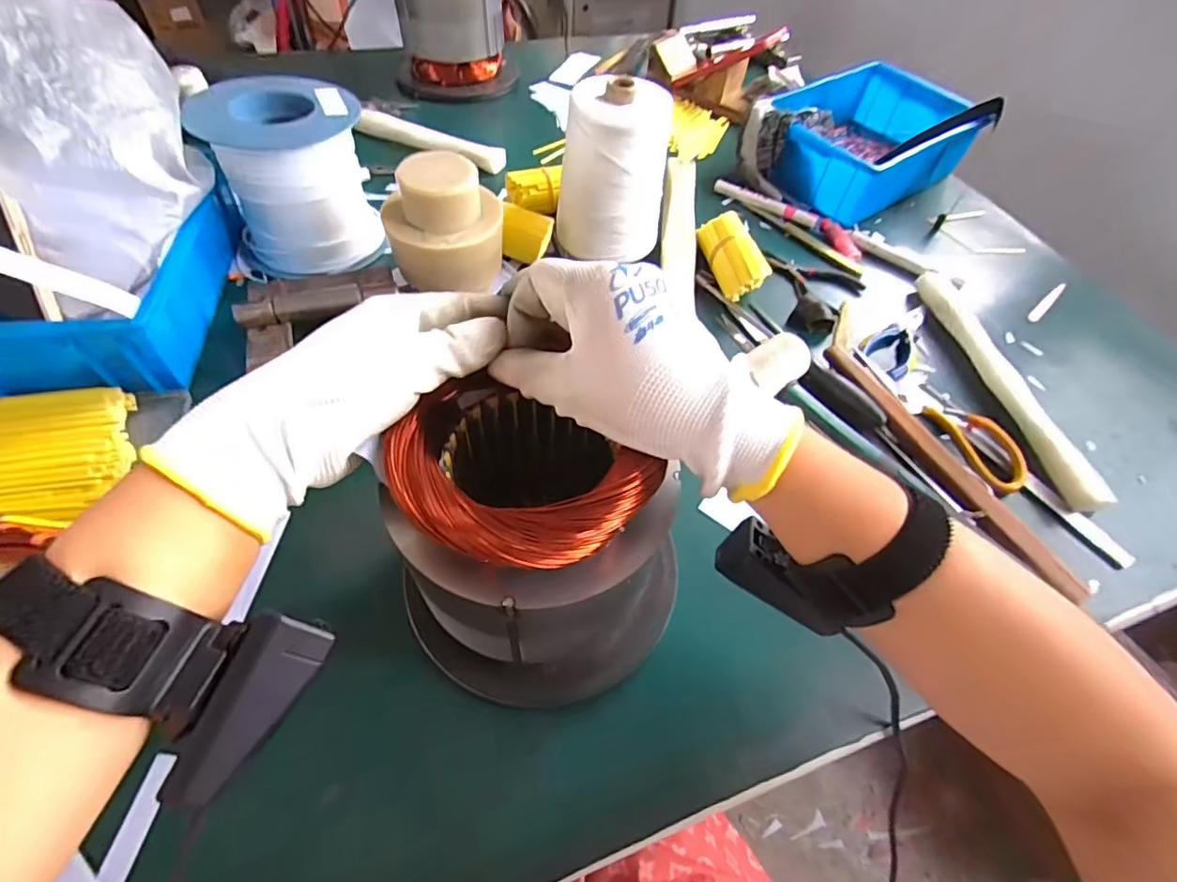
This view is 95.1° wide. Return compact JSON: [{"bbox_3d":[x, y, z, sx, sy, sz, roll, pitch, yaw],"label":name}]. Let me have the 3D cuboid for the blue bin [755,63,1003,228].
[{"bbox_3d":[0.386,-0.427,0.754,0.289,0.090,0.202,-31,63,-24],"label":"blue bin"}]

